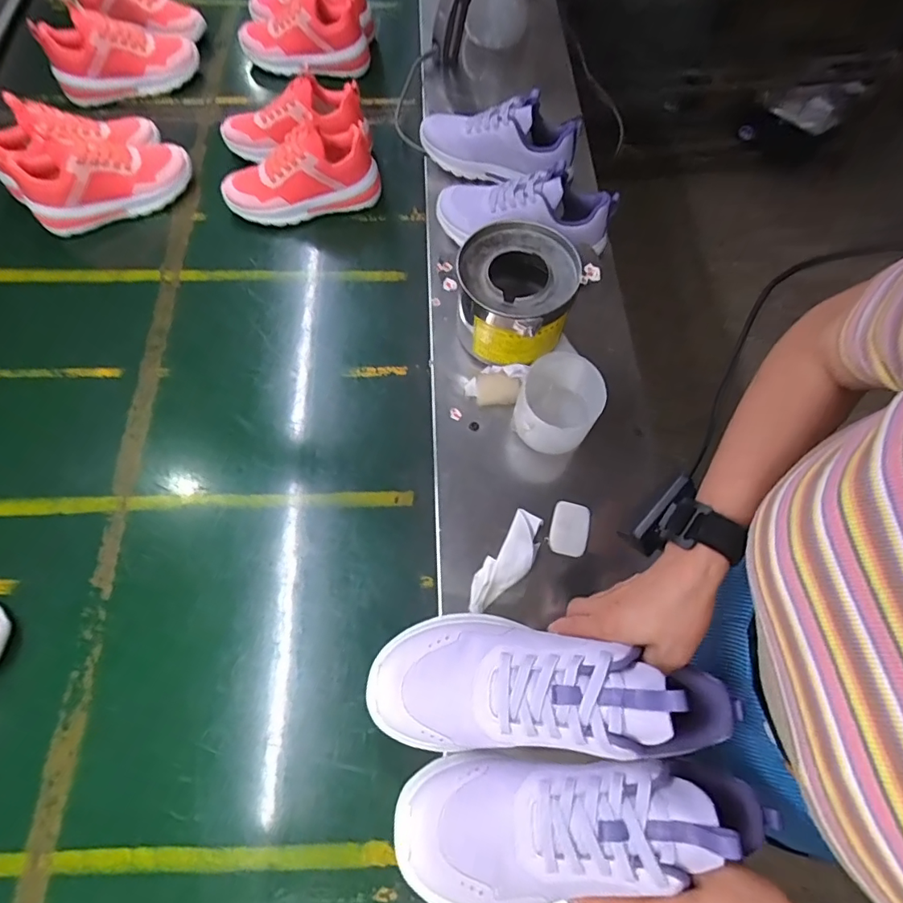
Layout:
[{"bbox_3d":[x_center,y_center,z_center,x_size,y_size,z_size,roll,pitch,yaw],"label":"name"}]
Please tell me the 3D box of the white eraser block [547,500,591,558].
[{"bbox_3d":[0.134,0.087,0.567,0.042,0.012,0.058,15,68,4],"label":"white eraser block"}]

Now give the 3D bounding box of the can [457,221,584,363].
[{"bbox_3d":[0.077,-0.190,0.622,0.137,0.112,0.145,1,68,-2],"label":"can"}]

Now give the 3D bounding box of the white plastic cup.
[{"bbox_3d":[0.120,-0.053,0.577,0.082,0.086,0.089,1,67,-2],"label":"white plastic cup"}]

